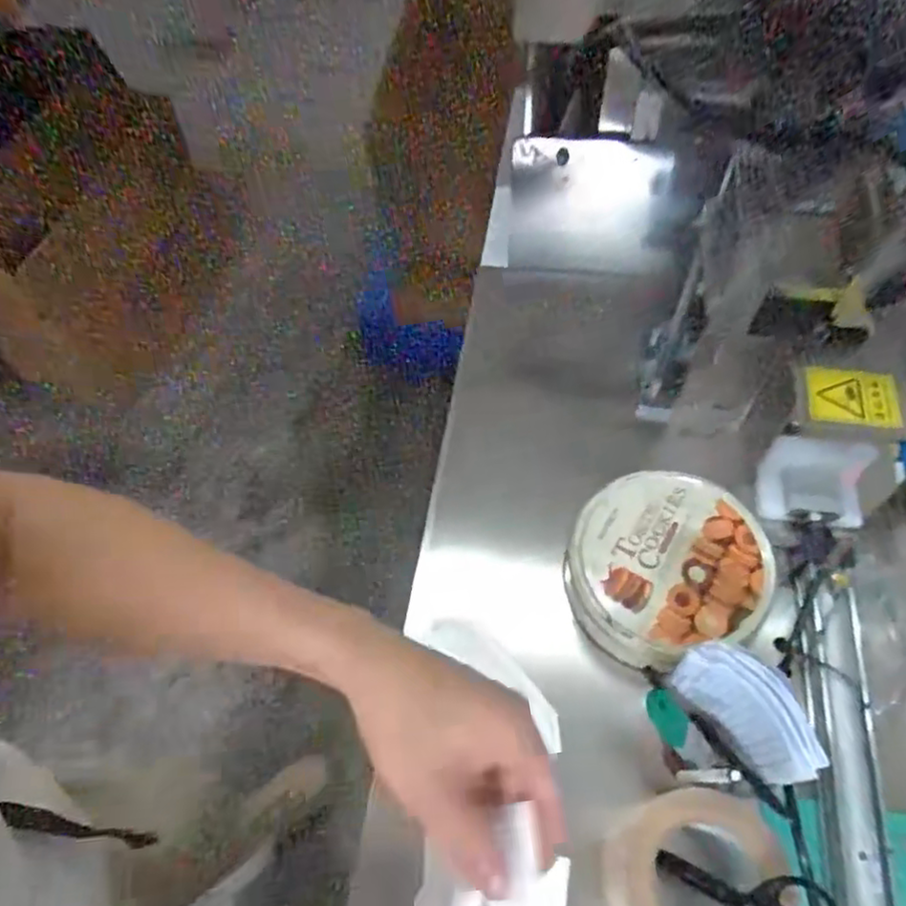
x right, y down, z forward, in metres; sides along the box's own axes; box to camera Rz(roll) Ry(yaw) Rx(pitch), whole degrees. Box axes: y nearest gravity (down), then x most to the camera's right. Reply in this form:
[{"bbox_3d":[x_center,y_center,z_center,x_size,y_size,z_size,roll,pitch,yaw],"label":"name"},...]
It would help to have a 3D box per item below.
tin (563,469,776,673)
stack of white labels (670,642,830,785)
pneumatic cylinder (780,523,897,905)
[{"bbox_3d":[0.206,0.108,0.642,0.185,0.062,0.170,-1,58,2],"label":"tin"},{"bbox_3d":[0.216,0.191,0.498,0.033,0.093,0.103,-34,63,-17],"label":"stack of white labels"},{"bbox_3d":[0.316,0.310,0.535,0.049,0.052,0.568,6,59,6],"label":"pneumatic cylinder"}]

